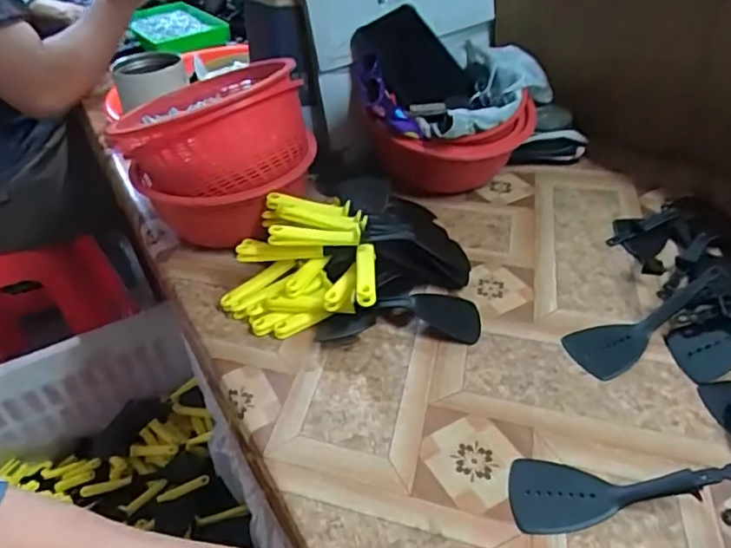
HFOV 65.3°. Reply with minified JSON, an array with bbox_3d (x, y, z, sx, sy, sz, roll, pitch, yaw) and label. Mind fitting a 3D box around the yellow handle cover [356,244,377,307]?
[{"bbox_3d":[0.000,-0.002,0.456,0.015,0.015,0.072,-5,37,3],"label":"yellow handle cover"}]

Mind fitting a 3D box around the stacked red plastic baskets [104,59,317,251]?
[{"bbox_3d":[-0.146,-0.127,0.579,0.174,0.149,0.176,-12,40,-6],"label":"stacked red plastic baskets"}]

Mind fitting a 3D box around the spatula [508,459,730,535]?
[{"bbox_3d":[0.153,0.127,0.339,0.129,0.017,0.046,-15,37,16],"label":"spatula"}]

